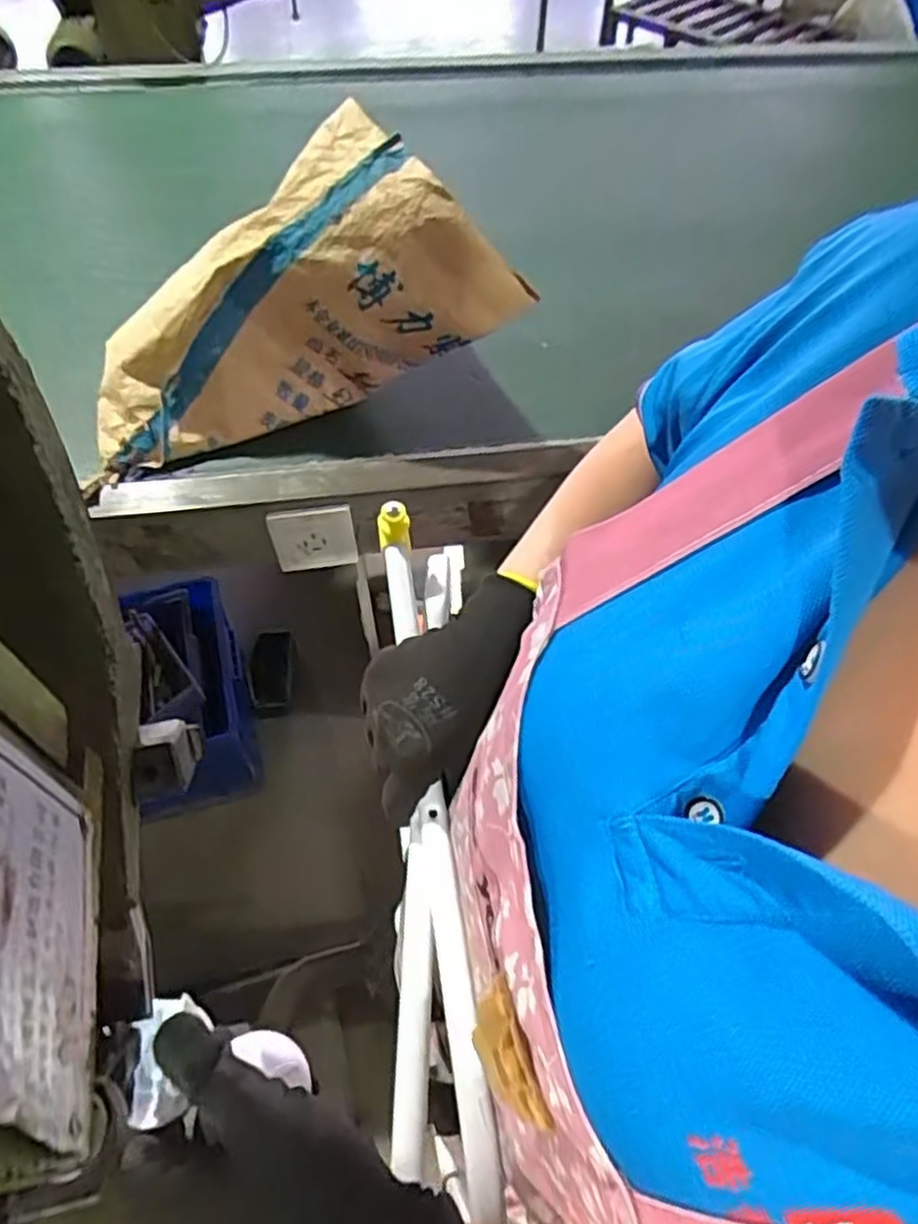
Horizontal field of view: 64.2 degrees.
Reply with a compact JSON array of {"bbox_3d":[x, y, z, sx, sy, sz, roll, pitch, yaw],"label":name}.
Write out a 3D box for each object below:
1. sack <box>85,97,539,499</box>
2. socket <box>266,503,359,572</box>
[{"bbox_3d":[-0.181,-0.311,0.788,0.453,0.188,0.218,-25,56,12],"label":"sack"},{"bbox_3d":[-0.156,-0.079,0.790,0.087,0.085,0.012,-11,56,-9],"label":"socket"}]

